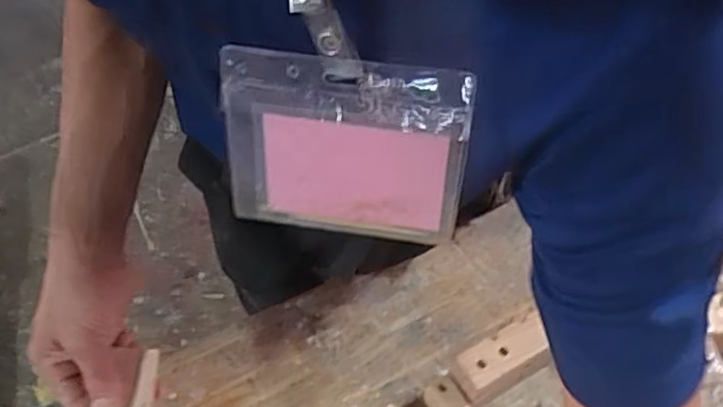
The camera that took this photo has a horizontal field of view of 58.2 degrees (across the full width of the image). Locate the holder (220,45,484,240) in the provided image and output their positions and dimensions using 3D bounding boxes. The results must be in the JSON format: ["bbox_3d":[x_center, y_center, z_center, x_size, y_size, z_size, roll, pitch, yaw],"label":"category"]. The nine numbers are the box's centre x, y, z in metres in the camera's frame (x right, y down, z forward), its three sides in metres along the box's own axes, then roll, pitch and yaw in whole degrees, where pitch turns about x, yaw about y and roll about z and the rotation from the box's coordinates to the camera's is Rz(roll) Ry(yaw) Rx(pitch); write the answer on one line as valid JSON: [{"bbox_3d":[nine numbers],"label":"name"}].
[{"bbox_3d":[-0.008,-0.022,0.274,0.100,0.083,0.005,7,36,7],"label":"holder"}]

